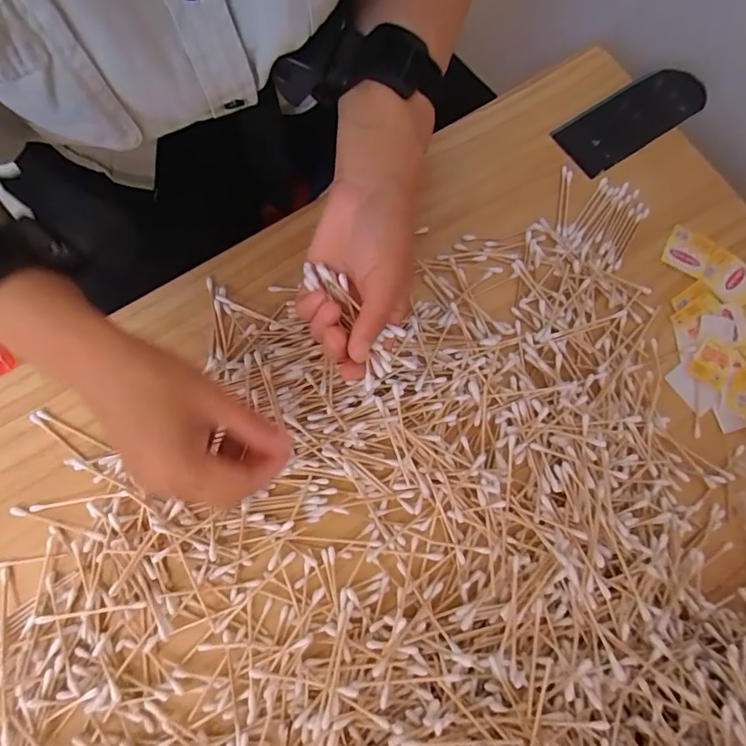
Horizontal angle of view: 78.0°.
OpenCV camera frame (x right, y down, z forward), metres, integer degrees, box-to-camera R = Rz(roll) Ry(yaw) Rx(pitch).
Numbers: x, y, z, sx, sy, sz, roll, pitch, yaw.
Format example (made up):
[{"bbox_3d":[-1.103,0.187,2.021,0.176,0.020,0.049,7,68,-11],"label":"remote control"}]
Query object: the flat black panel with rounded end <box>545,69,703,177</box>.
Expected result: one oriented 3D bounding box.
[{"bbox_3d":[0.261,-0.255,0.458,0.188,0.010,0.059,-34,87,-17],"label":"flat black panel with rounded end"}]

